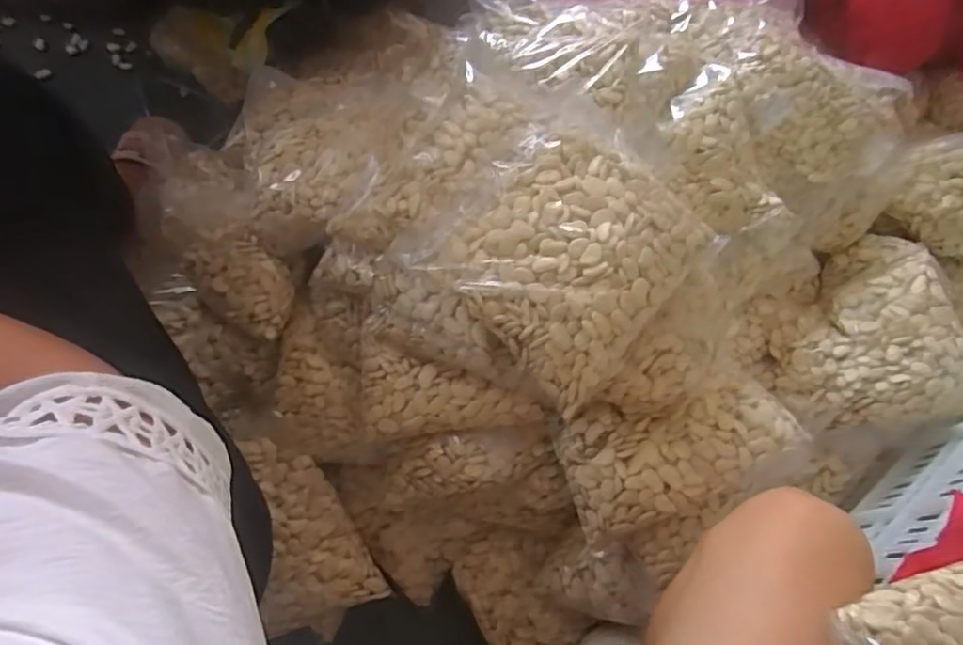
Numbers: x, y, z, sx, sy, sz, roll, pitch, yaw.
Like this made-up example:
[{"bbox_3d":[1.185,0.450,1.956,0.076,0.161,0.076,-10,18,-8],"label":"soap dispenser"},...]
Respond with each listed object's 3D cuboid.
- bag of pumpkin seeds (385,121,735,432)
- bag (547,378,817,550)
[{"bbox_3d":[0.077,-0.065,0.556,0.200,0.057,0.228,38,71,13],"label":"bag of pumpkin seeds"},{"bbox_3d":[0.203,0.128,0.606,0.245,0.056,0.120,-13,69,-8],"label":"bag"}]

